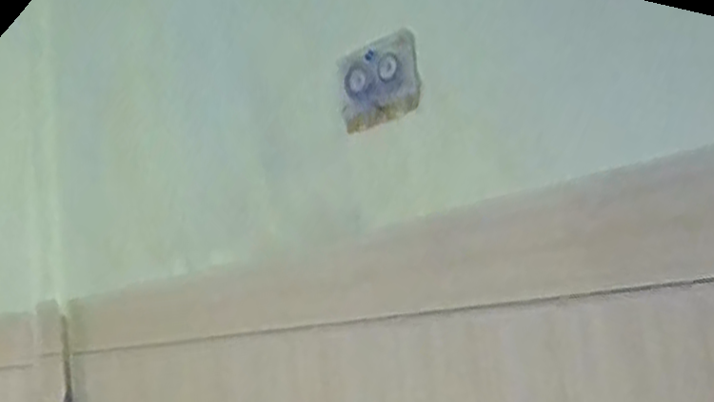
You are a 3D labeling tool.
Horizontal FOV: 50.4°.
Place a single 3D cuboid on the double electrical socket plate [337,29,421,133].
[{"bbox_3d":[0.021,-0.118,0.753,0.011,0.078,0.104,3,-12,-43],"label":"double electrical socket plate"}]

